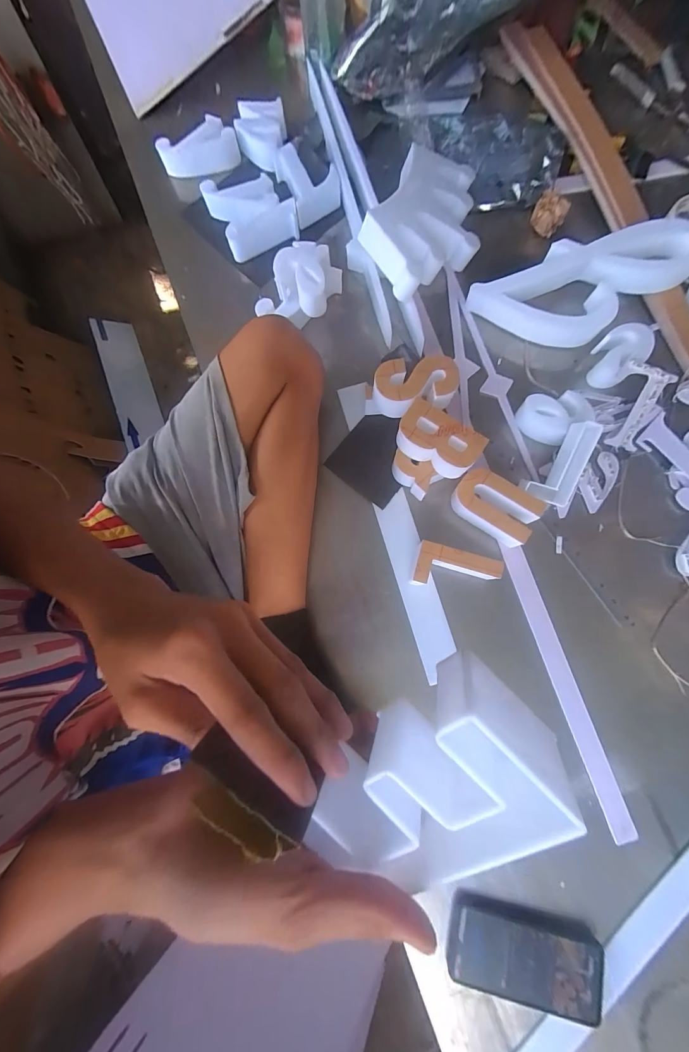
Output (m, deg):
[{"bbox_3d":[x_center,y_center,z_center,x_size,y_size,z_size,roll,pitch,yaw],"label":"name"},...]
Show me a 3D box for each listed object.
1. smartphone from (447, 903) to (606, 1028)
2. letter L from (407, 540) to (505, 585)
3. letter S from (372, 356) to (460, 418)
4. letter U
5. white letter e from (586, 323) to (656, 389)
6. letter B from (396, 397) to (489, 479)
[{"bbox_3d":[0.205,0.494,0.398,0.170,0.016,0.080,11,79,3],"label":"smartphone"},{"bbox_3d":[0.146,0.059,0.471,0.109,0.047,0.055,12,79,3],"label":"letter L"},{"bbox_3d":[0.096,-0.185,0.475,0.111,0.034,0.065,-6,78,-1],"label":"letter S"},{"bbox_3d":[0.205,-0.027,0.488,0.109,0.050,0.065,35,81,7],"label":"letter U"},{"bbox_3d":[0.409,-0.257,0.525,0.064,0.040,0.093,44,83,8],"label":"white letter e"},{"bbox_3d":[0.123,-0.112,0.467,0.107,0.043,0.061,37,81,7],"label":"letter B"}]

